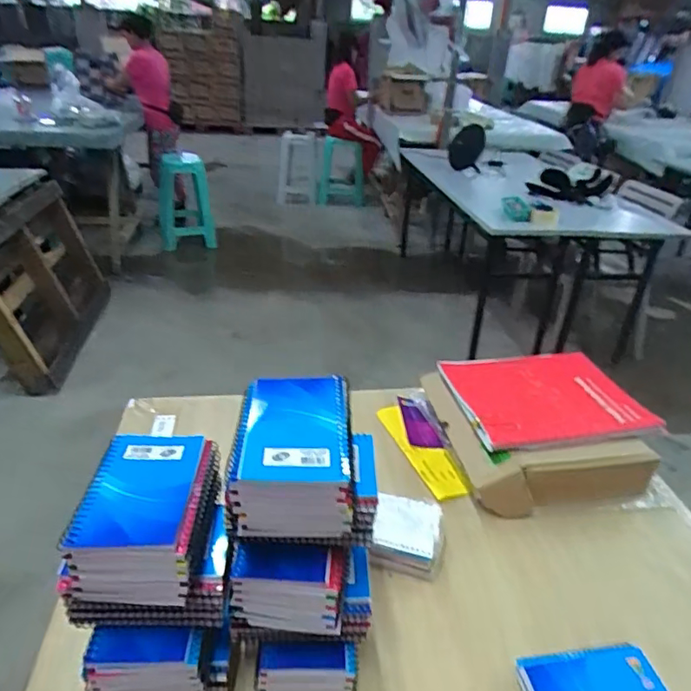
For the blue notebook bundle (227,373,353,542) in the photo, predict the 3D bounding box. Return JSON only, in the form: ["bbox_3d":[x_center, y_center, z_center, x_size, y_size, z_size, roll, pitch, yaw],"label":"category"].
[{"bbox_3d":[-0.043,0.085,0.454,0.091,0.057,0.131,2,30,-3],"label":"blue notebook bundle"}]

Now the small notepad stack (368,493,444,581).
[{"bbox_3d":[0.074,0.230,0.670,0.094,0.042,0.086,10,30,11],"label":"small notepad stack"}]

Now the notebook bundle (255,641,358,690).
[{"bbox_3d":[-0.036,0.310,0.512,0.091,0.054,0.032,3,30,-1],"label":"notebook bundle"}]

